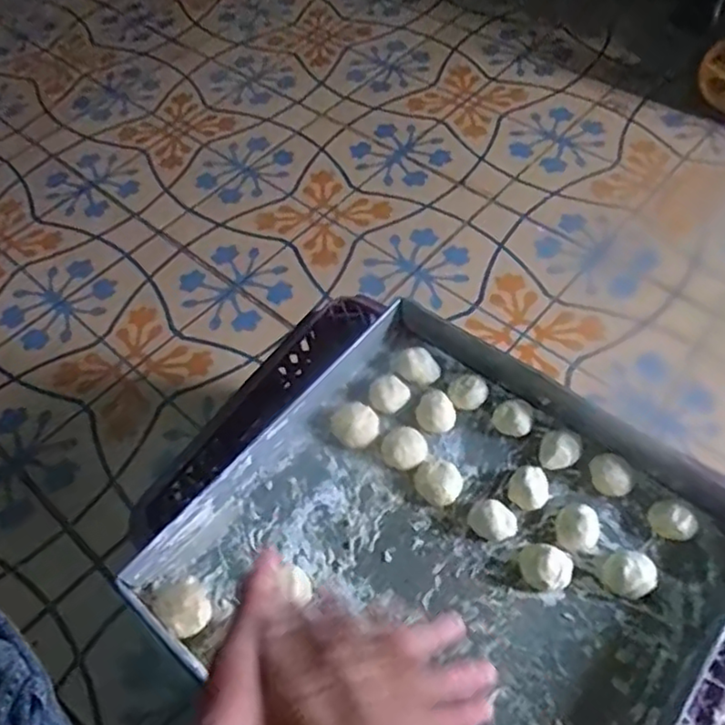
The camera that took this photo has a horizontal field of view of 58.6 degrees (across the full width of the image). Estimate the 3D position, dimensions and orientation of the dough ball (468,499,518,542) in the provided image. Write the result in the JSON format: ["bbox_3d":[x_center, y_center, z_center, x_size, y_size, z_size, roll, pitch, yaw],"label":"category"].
[{"bbox_3d":[0.134,0.164,0.666,0.044,0.025,0.036,-7,57,0],"label":"dough ball"}]

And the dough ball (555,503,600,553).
[{"bbox_3d":[0.220,0.167,0.655,0.043,0.032,0.044,-2,57,3],"label":"dough ball"}]

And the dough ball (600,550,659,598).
[{"bbox_3d":[0.260,0.202,0.623,0.044,0.031,0.045,-2,57,3],"label":"dough ball"}]

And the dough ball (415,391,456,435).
[{"bbox_3d":[0.085,0.058,0.744,0.045,0.031,0.039,27,63,20],"label":"dough ball"}]

